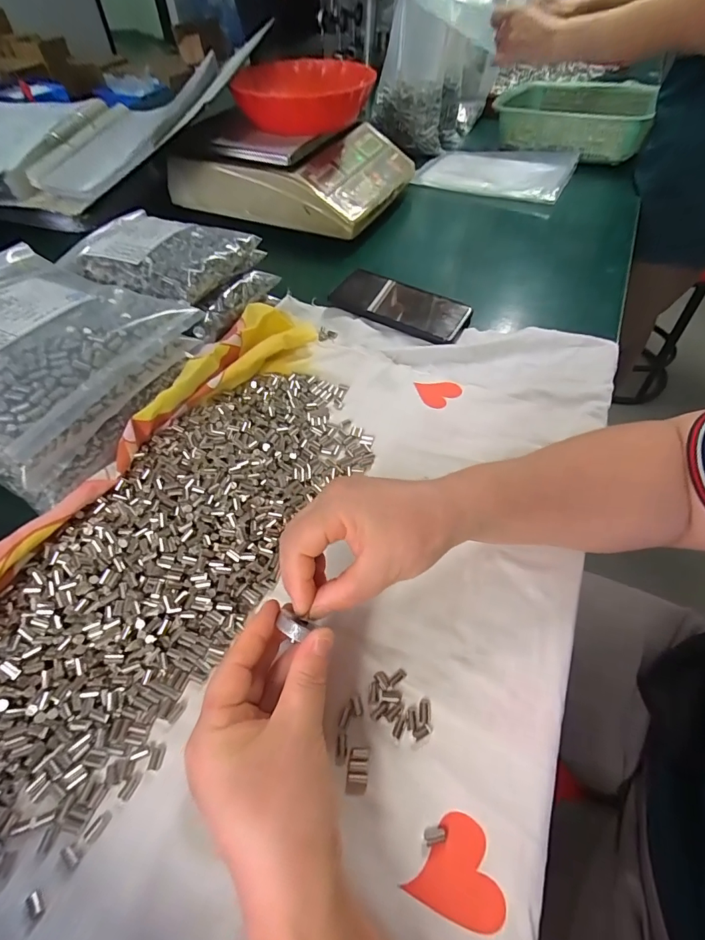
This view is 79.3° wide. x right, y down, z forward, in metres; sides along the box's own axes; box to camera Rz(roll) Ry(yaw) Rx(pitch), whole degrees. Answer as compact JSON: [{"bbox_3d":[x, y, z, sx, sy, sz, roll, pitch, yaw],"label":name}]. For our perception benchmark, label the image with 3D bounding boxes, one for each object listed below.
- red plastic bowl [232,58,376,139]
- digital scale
[{"bbox_3d":[-0.069,-0.566,0.640,0.191,0.068,0.196,3,53,3],"label":"red plastic bowl"},{"bbox_3d":[-0.087,-0.494,0.680,0.316,0.099,0.256,19,56,14],"label":"digital scale"}]

